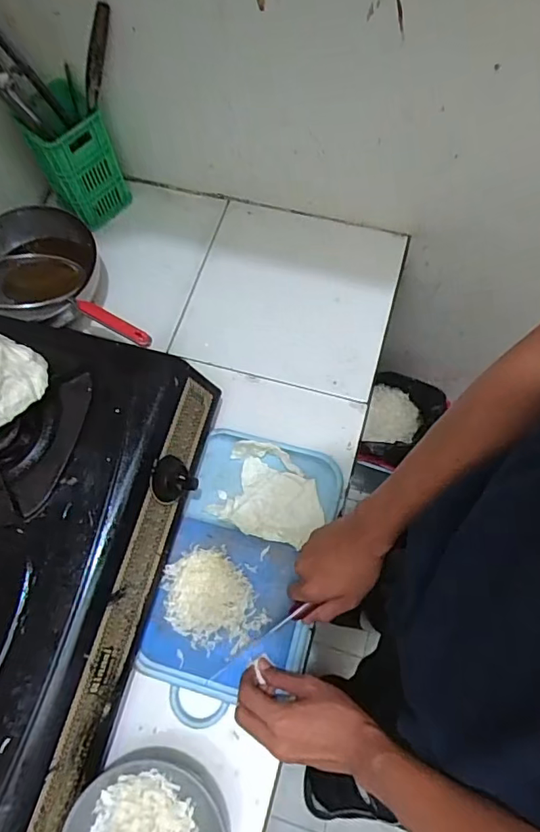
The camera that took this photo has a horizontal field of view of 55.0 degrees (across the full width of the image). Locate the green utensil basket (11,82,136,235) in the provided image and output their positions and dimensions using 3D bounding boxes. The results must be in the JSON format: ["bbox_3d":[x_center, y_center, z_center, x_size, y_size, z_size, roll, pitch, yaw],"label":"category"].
[{"bbox_3d":[-0.281,-0.369,0.755,0.093,0.160,0.097,-43,73,-13],"label":"green utensil basket"}]

